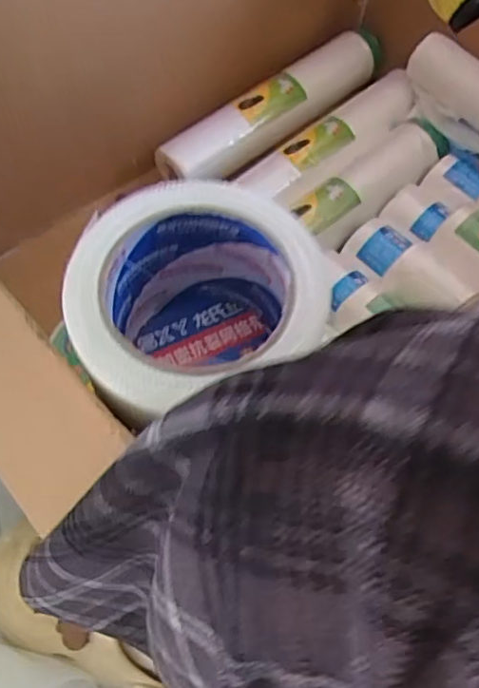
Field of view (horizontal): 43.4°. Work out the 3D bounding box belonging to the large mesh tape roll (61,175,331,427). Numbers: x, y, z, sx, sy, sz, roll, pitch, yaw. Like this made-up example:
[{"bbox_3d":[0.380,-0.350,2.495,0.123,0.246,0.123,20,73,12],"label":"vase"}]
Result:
[{"bbox_3d":[-0.022,-0.014,0.311,0.117,0.081,0.106,-18,65,-11],"label":"large mesh tape roll"}]

